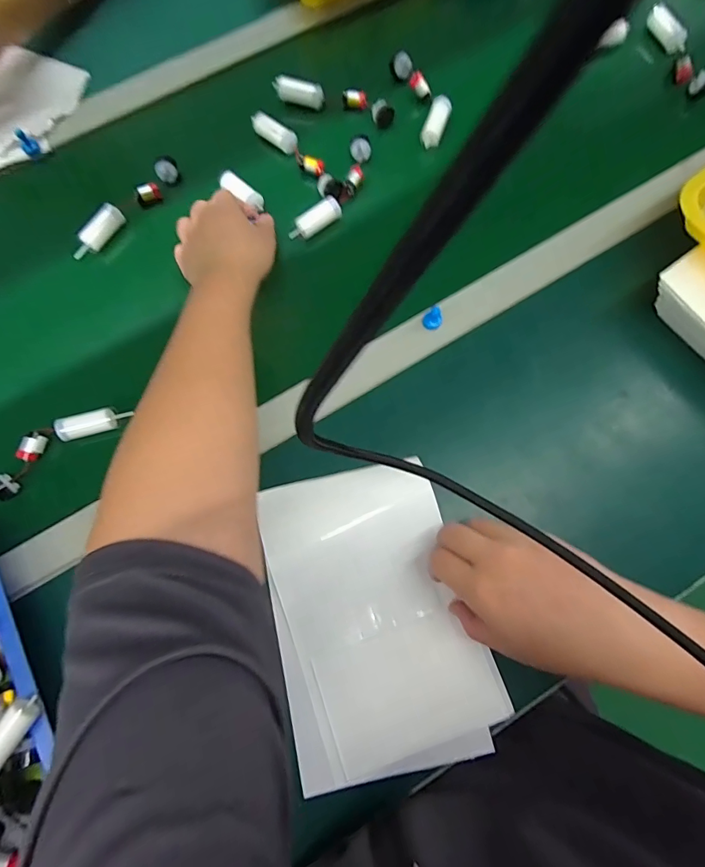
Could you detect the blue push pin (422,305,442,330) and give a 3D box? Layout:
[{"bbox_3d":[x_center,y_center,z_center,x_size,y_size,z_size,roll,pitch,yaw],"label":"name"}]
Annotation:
[{"bbox_3d":[0.078,-0.111,0.425,0.015,0.026,0.015,-42,78,-11],"label":"blue push pin"}]

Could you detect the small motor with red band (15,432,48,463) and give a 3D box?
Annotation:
[{"bbox_3d":[-0.295,0.012,0.400,0.012,0.017,0.026,11,74,3],"label":"small motor with red band"}]

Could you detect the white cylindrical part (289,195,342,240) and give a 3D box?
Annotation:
[{"bbox_3d":[-0.040,-0.225,0.460,0.060,0.021,0.024,-37,77,-10],"label":"white cylindrical part"}]

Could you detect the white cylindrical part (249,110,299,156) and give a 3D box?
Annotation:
[{"bbox_3d":[-0.088,-0.337,0.492,0.062,0.023,0.020,39,78,10],"label":"white cylindrical part"}]

